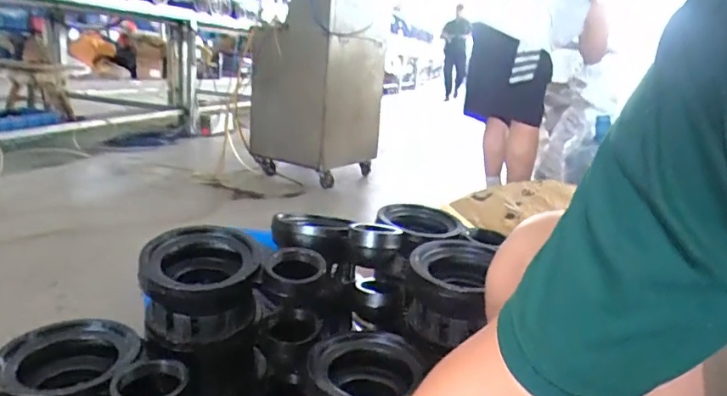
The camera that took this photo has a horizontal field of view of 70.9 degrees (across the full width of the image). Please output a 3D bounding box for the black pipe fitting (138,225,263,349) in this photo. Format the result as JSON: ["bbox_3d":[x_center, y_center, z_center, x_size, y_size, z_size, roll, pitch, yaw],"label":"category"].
[{"bbox_3d":[-0.211,0.115,0.658,0.134,0.112,0.123,-1,16,-23],"label":"black pipe fitting"}]

